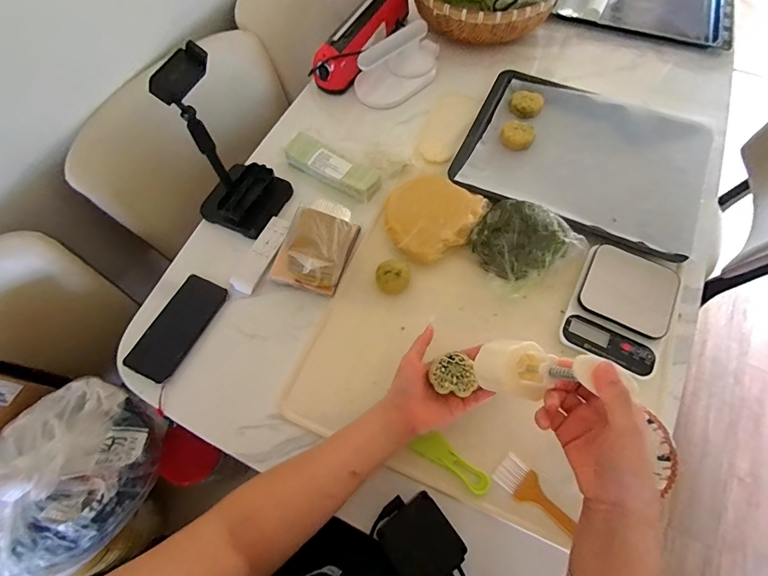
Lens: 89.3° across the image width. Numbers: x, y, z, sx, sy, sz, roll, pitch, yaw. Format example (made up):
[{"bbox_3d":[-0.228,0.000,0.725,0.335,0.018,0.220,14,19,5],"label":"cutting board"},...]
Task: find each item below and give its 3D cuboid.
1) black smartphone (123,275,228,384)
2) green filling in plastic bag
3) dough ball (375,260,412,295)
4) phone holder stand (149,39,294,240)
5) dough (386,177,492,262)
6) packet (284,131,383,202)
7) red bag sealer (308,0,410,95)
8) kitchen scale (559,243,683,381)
[{"bbox_3d":[-0.302,0.056,0.570,0.072,0.011,0.155,24,68,11],"label":"black smartphone"},{"bbox_3d":[0.208,-0.079,0.586,0.137,0.069,0.129,-29,68,-12],"label":"green filling in plastic bag"},{"bbox_3d":[0.015,-0.018,0.594,0.052,0.032,0.048,0,65,1],"label":"dough ball"},{"bbox_3d":[-0.231,-0.195,0.557,0.110,0.239,0.120,23,68,11],"label":"phone holder stand"},{"bbox_3d":[0.075,-0.119,0.627,0.144,0.029,0.154,0,65,1],"label":"dough"},{"bbox_3d":[-0.091,-0.207,0.672,0.177,0.025,0.064,28,69,13],"label":"packet"},{"bbox_3d":[-0.036,-0.548,0.768,0.075,0.181,0.310,30,69,13],"label":"red bag sealer"},{"bbox_3d":[0.339,0.027,0.552,0.128,0.029,0.165,25,68,12],"label":"kitchen scale"}]

